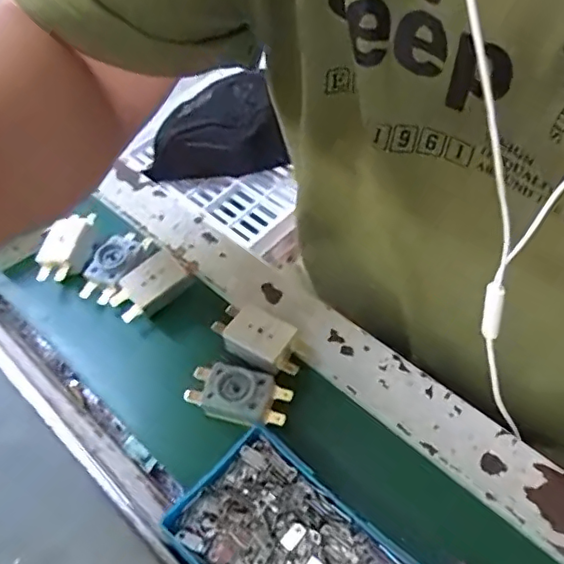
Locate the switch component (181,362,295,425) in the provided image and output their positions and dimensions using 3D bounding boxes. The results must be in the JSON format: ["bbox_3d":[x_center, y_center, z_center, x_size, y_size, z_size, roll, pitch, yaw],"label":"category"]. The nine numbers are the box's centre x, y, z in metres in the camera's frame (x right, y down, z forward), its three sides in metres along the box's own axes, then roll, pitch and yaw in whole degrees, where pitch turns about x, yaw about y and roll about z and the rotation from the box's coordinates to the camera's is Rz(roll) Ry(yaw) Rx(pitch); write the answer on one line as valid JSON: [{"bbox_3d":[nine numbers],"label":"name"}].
[{"bbox_3d":[-0.026,0.065,0.321,0.057,0.016,0.030,14,51,13],"label":"switch component"}]

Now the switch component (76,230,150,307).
[{"bbox_3d":[-0.115,-0.015,0.388,0.028,0.015,0.062,21,53,17],"label":"switch component"}]

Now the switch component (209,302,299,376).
[{"bbox_3d":[-0.013,0.035,0.340,0.055,0.017,0.032,28,55,22],"label":"switch component"}]

